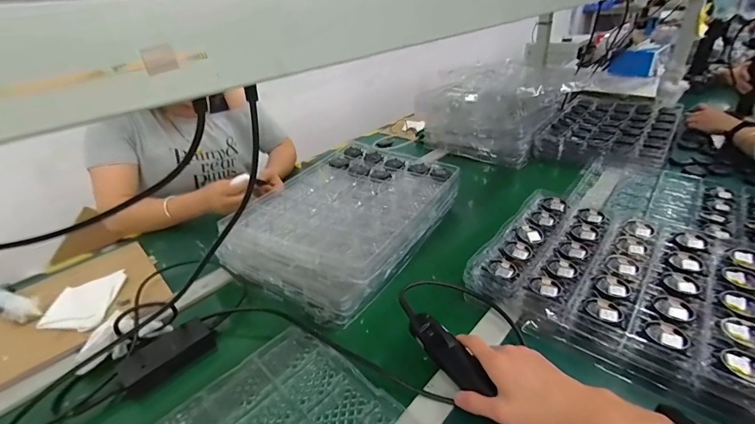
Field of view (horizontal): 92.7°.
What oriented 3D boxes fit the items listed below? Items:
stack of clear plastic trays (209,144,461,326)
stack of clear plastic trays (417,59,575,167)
[{"bbox_3d":[-0.052,-0.005,0.742,0.308,0.092,0.456,13,36,28],"label":"stack of clear plastic trays"},{"bbox_3d":[0.388,-0.339,1.151,0.373,0.181,0.443,19,39,34],"label":"stack of clear plastic trays"}]

